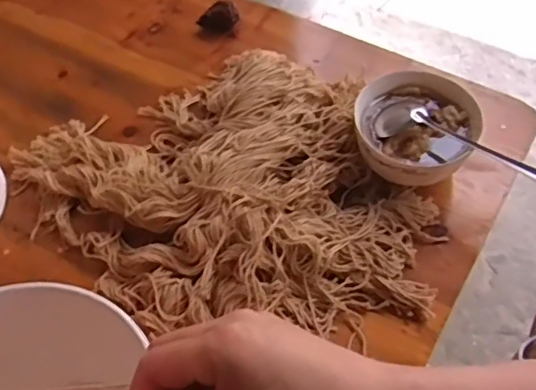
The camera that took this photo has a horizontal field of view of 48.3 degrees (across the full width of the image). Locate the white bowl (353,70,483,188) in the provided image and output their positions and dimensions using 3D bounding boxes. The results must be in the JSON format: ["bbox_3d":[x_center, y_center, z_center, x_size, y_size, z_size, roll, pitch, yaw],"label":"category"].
[{"bbox_3d":[0.130,-0.055,0.534,0.102,0.051,0.105,0,54,0],"label":"white bowl"}]

